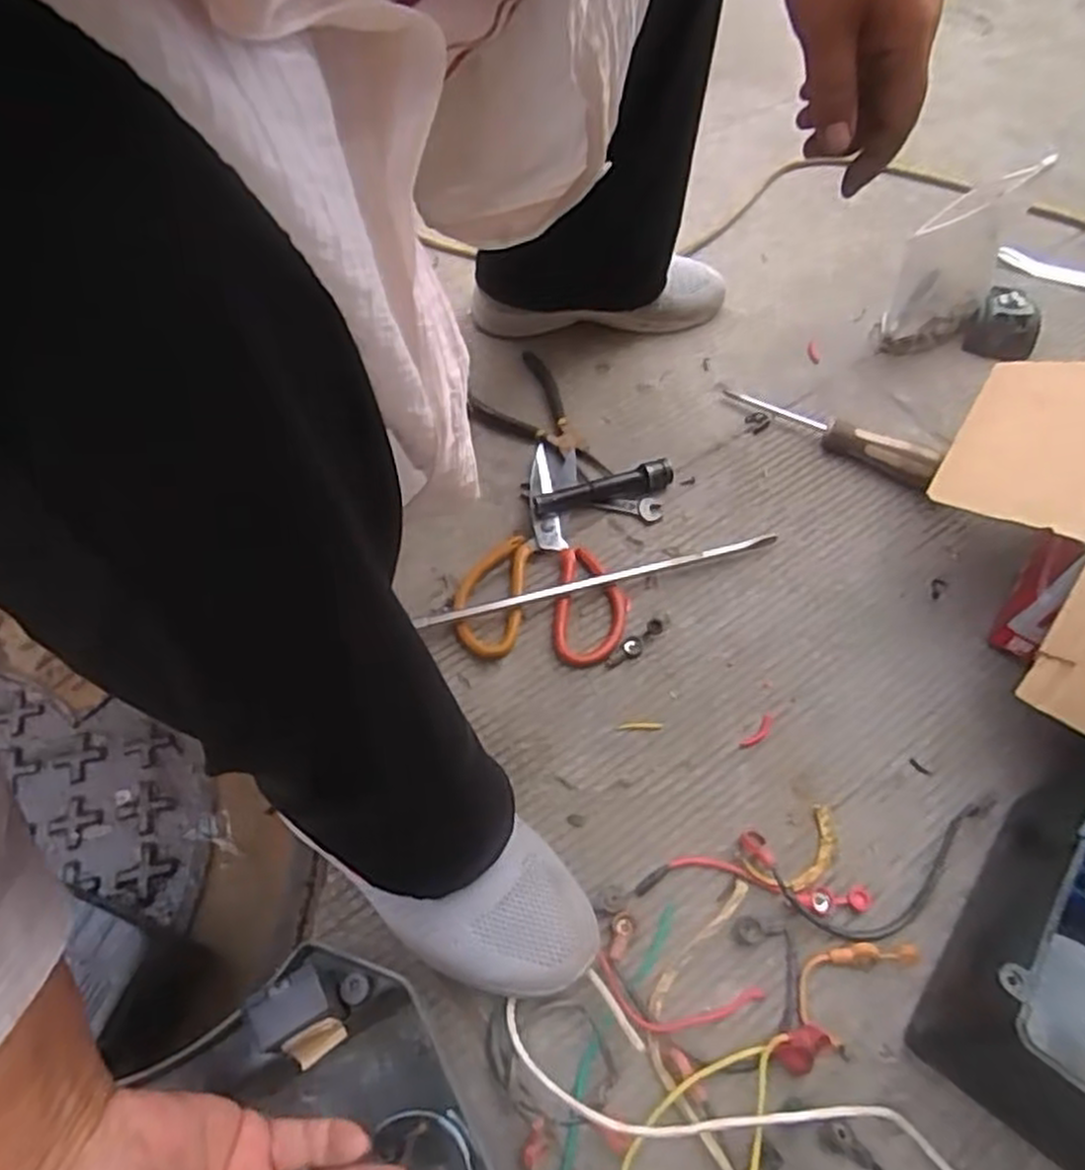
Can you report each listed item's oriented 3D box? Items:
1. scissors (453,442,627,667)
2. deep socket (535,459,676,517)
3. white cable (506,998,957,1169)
[{"bbox_3d":[0.004,-0.031,0.647,0.134,0.019,0.206,5,57,3],"label":"scissors"},{"bbox_3d":[0.054,-0.083,0.671,0.129,0.019,0.020,-15,59,-10],"label":"deep socket"},{"bbox_3d":[0.134,0.312,0.436,0.334,0.032,0.063,17,59,10],"label":"white cable"}]

